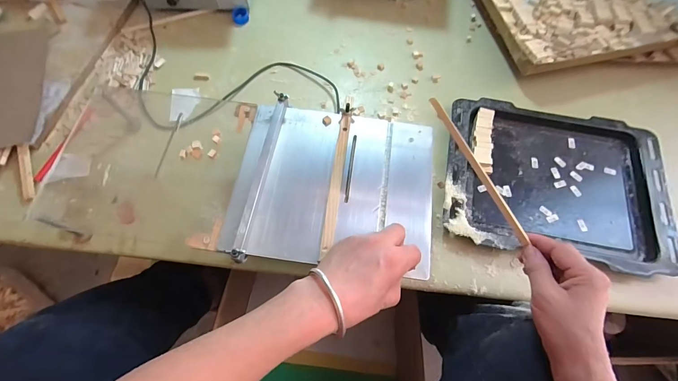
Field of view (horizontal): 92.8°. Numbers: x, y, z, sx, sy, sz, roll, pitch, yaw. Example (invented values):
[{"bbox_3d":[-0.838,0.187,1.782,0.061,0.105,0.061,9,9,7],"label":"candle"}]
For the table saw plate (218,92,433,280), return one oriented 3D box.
[{"bbox_3d":[-0.006,-0.015,0.441,0.266,0.028,0.228,6,68,2],"label":"table saw plate"}]

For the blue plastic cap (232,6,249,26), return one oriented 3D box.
[{"bbox_3d":[-0.209,-0.370,0.685,0.033,0.022,0.026,-11,69,-5],"label":"blue plastic cap"}]

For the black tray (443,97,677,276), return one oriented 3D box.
[{"bbox_3d":[0.360,-0.019,0.544,0.351,0.026,0.270,11,68,4],"label":"black tray"}]

